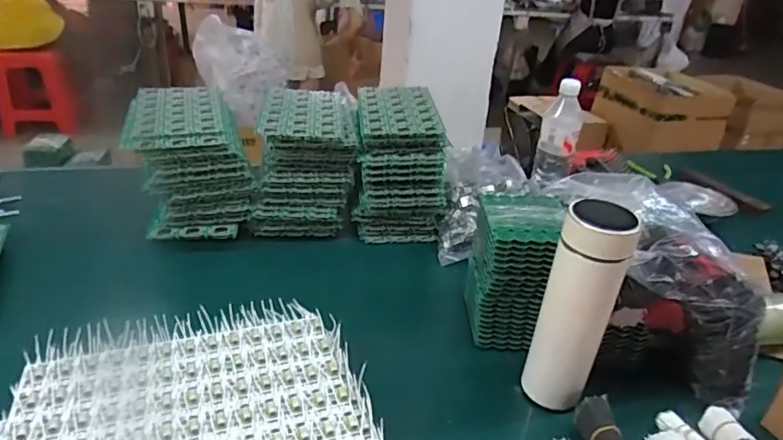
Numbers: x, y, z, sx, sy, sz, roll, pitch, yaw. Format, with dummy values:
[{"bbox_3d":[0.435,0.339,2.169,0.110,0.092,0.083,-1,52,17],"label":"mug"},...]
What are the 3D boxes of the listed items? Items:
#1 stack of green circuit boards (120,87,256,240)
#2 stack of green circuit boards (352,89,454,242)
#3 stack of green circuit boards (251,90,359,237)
[{"bbox_3d":[-0.314,-0.094,0.803,0.153,0.154,0.223,-9,32,-25],"label":"stack of green circuit boards"},{"bbox_3d":[0.010,-0.096,0.869,0.138,0.192,0.192,1,29,-7],"label":"stack of green circuit boards"},{"bbox_3d":[-0.138,-0.097,0.846,0.150,0.172,0.190,1,29,-8],"label":"stack of green circuit boards"}]

